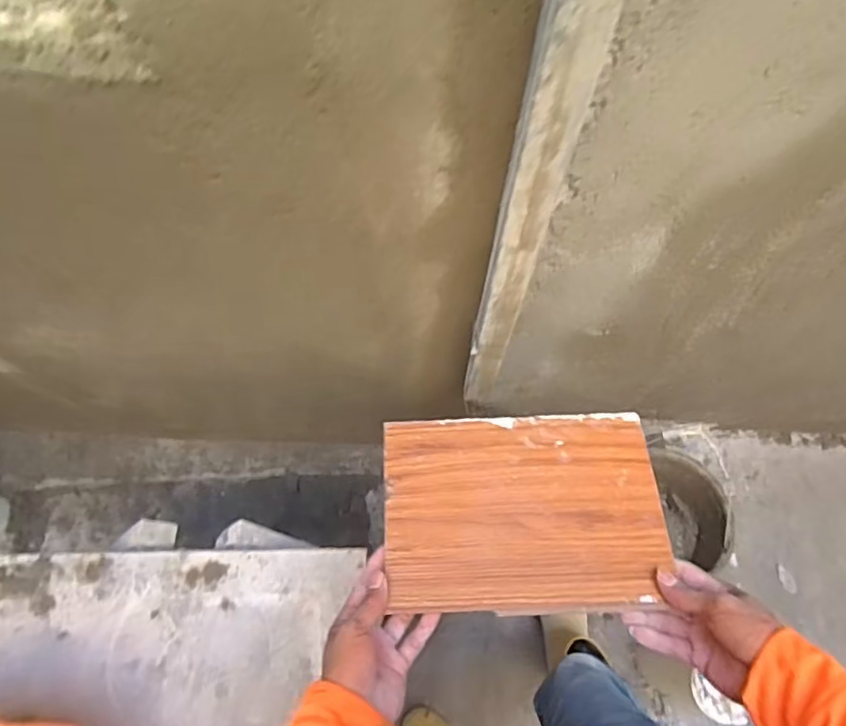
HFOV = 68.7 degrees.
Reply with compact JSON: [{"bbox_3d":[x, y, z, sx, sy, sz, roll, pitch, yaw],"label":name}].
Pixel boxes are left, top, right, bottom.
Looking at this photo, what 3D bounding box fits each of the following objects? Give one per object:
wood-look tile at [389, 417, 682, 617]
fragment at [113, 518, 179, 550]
[{"bbox_3d":[0.100,0.146,0.628,0.271,0.013,0.197,-2,59,-1],"label":"wood-look tile"},{"bbox_3d":[-0.395,0.243,0.877,0.093,0.033,0.038,0,69,-1],"label":"fragment"}]

